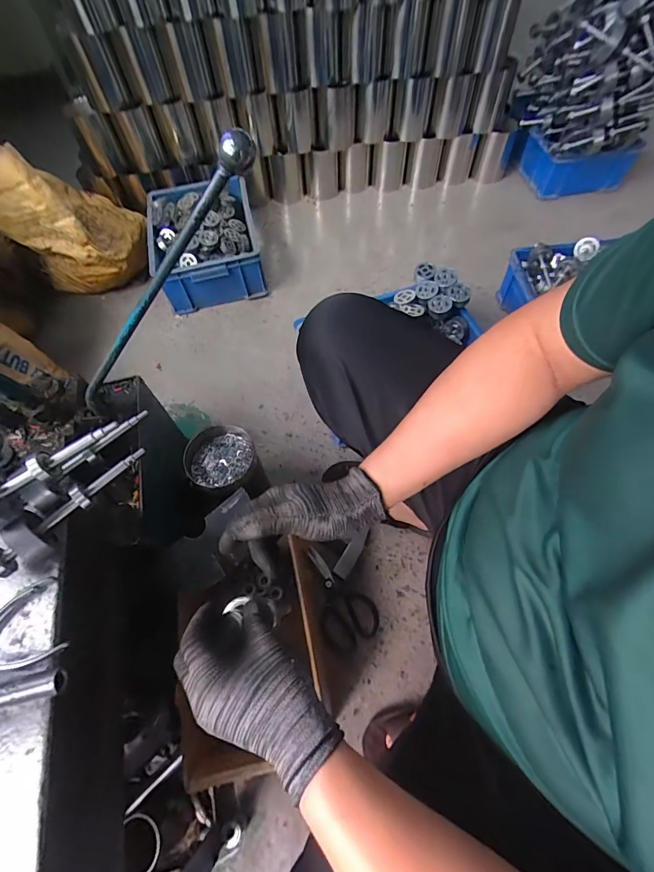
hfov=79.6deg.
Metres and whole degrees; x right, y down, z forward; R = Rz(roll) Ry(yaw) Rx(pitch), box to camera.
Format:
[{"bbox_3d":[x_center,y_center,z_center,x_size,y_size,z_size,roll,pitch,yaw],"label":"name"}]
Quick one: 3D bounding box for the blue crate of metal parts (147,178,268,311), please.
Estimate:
[{"bbox_3d":[-0.371,-0.594,1.200,0.310,0.169,0.429,-12,62,-4],"label":"blue crate of metal parts"}]

